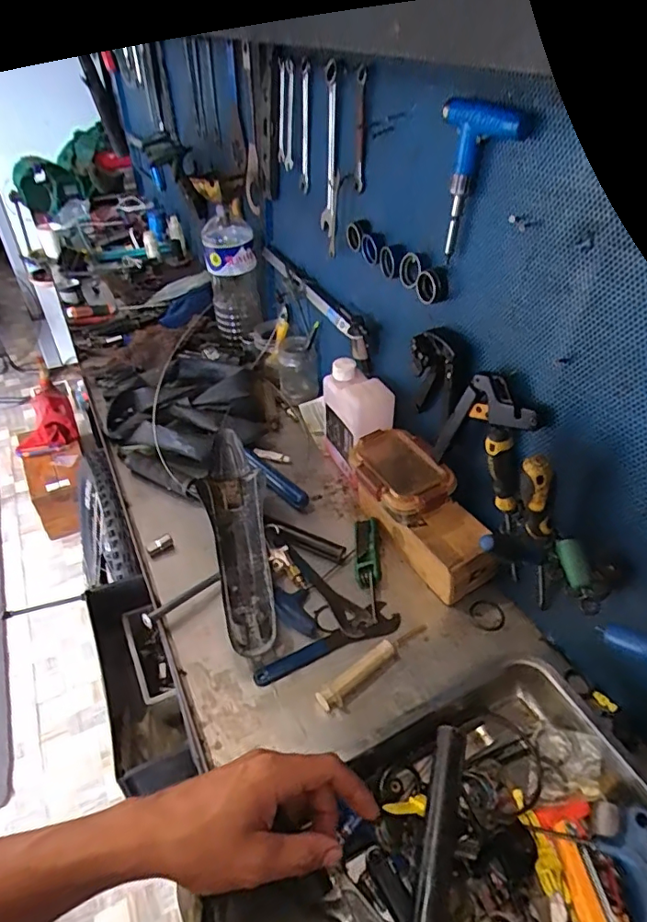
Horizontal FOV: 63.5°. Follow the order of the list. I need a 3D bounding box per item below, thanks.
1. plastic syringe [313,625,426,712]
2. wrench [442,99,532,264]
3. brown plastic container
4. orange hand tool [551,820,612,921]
[{"bbox_3d":[0.060,0.234,0.619,0.159,0.021,0.032,-32,50,-33],"label":"plastic syringe"},{"bbox_3d":[0.153,-0.274,0.524,0.037,0.136,0.099,-14,43,-17],"label":"wrench"},{"bbox_3d":[0.102,0.020,0.715,0.102,0.056,0.150,-21,45,-25],"label":"brown plastic container"},{"bbox_3d":[0.206,0.343,0.407,0.022,0.025,0.109,1,27,0],"label":"orange hand tool"}]

